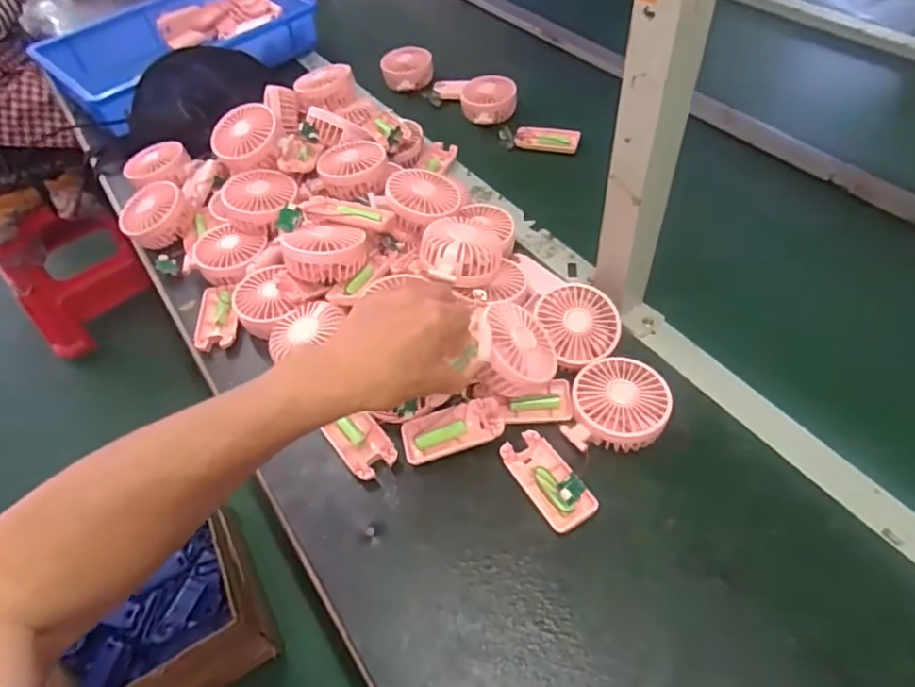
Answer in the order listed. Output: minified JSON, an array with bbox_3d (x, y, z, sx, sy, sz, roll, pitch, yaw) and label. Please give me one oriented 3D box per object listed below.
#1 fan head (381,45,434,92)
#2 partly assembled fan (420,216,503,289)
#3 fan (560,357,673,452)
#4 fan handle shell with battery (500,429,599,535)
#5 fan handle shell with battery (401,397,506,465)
[{"bbox_3d":[-0.087,-0.484,1.018,0.089,0.044,0.084,-3,51,3],"label":"fan head"},{"bbox_3d":[0.001,-0.094,0.614,0.082,0.043,0.094,15,52,15],"label":"partly assembled fan"},{"bbox_3d":[0.149,0.060,0.539,0.085,0.036,0.091,-3,51,3],"label":"fan"},{"bbox_3d":[0.079,0.115,0.510,0.047,0.028,0.093,-27,54,-19],"label":"fan handle shell with battery"},{"bbox_3d":[-0.004,0.079,0.544,0.093,0.015,0.041,-12,50,-7],"label":"fan handle shell with battery"}]

